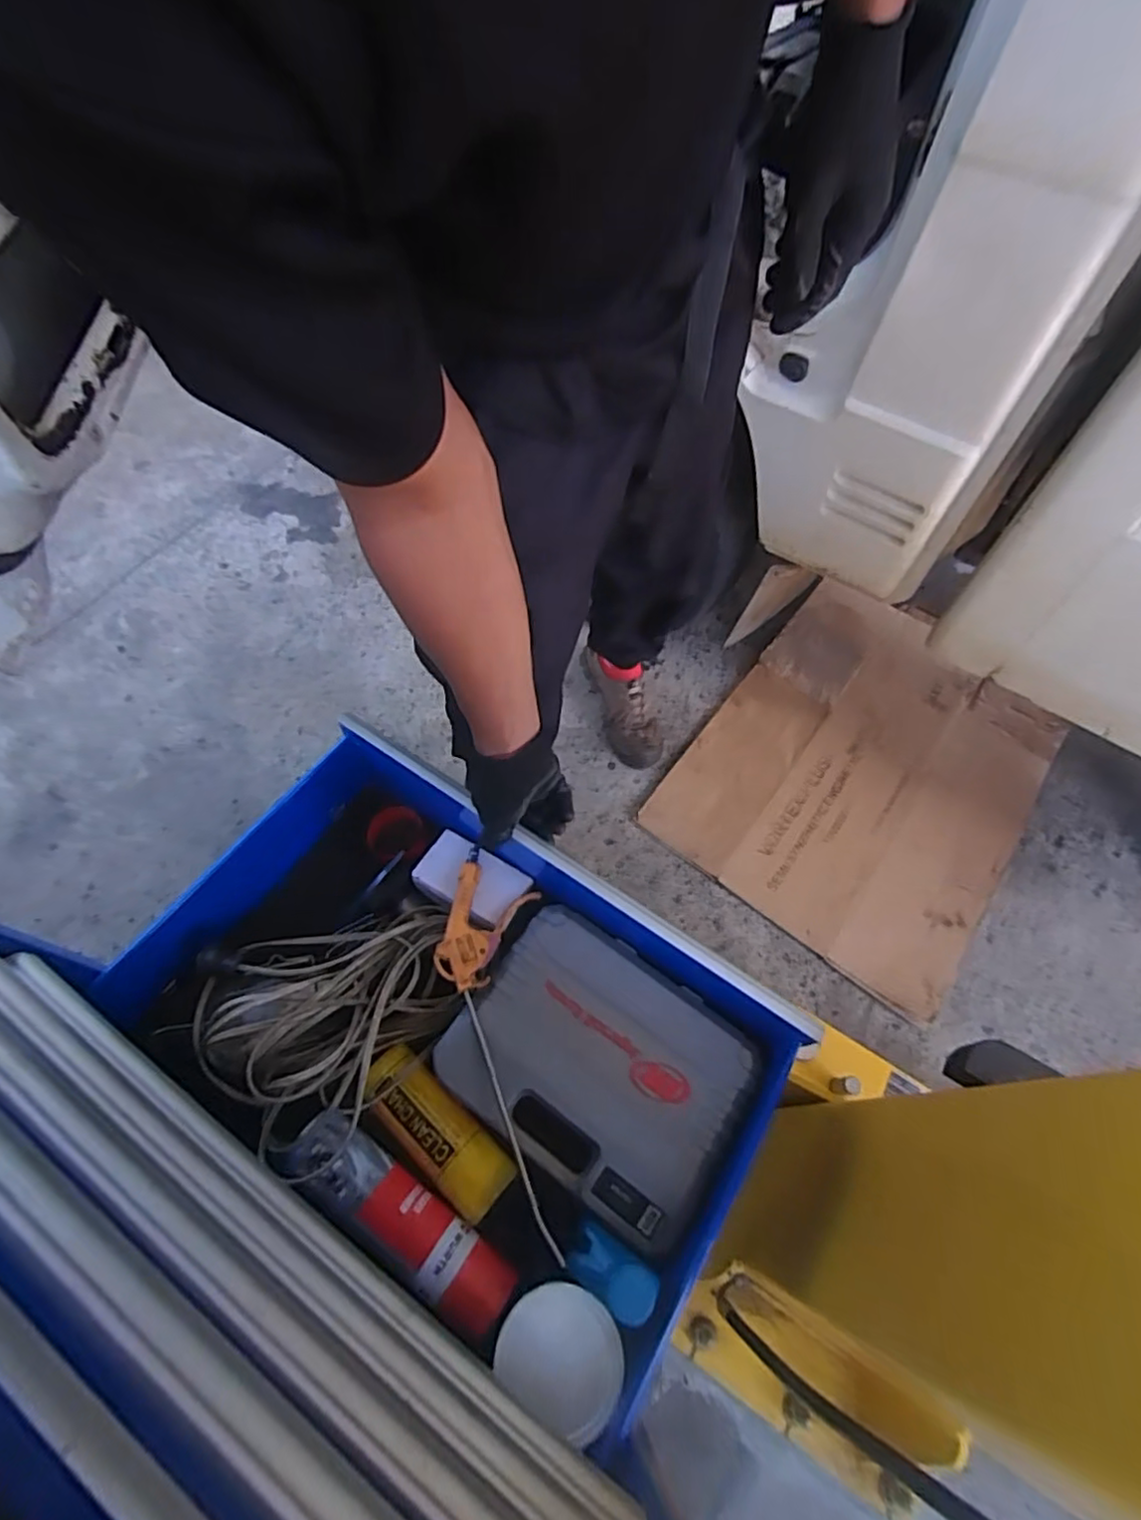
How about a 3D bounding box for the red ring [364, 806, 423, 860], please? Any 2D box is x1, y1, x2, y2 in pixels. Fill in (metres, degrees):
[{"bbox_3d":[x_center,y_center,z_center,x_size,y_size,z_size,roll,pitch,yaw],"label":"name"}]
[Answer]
[{"bbox_3d":[-0.206,0.087,0.772,0.066,0.027,0.057,9,60,2],"label":"red ring"}]

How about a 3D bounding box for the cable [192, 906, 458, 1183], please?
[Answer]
[{"bbox_3d":[-0.237,0.239,0.656,0.201,0.083,0.258,32,64,14],"label":"cable"}]

